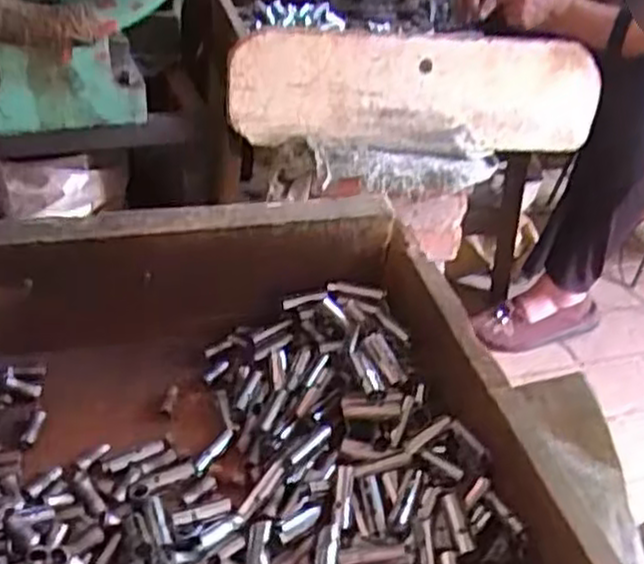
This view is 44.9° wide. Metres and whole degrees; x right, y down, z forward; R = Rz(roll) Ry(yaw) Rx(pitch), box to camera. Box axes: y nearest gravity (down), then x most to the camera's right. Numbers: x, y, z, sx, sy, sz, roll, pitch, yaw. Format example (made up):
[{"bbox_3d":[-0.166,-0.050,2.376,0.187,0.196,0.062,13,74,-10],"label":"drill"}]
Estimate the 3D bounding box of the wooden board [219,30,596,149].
[{"bbox_3d":[0.138,-0.248,1.034,0.508,0.150,0.057,0,36,-11],"label":"wooden board"}]

